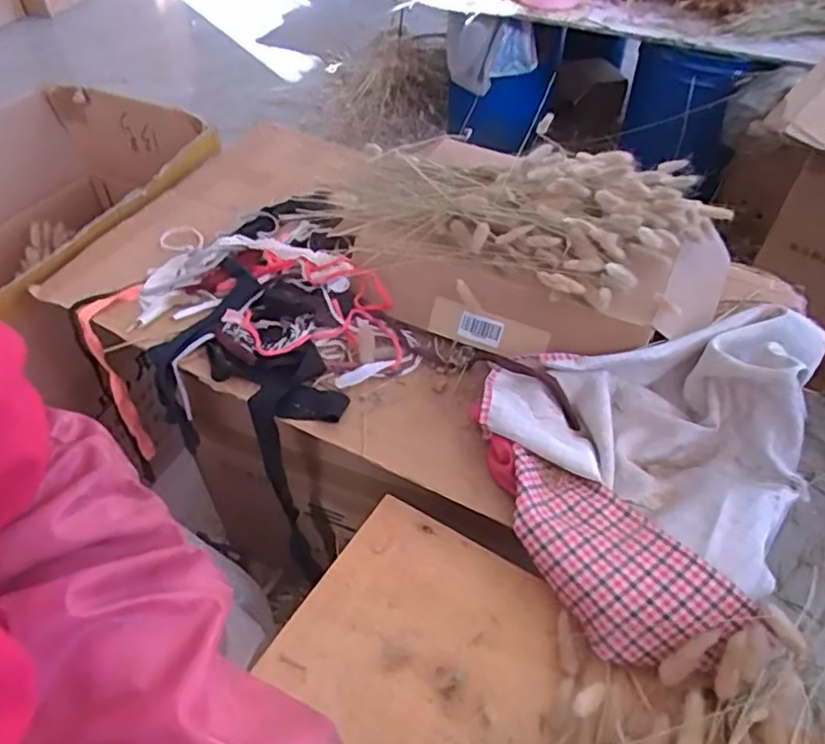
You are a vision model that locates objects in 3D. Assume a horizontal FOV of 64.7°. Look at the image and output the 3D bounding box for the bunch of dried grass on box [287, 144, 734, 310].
[{"bbox_3d":[0.089,-0.180,0.744,0.466,0.113,0.191,14,49,12],"label":"bunch of dried grass on box"}]

